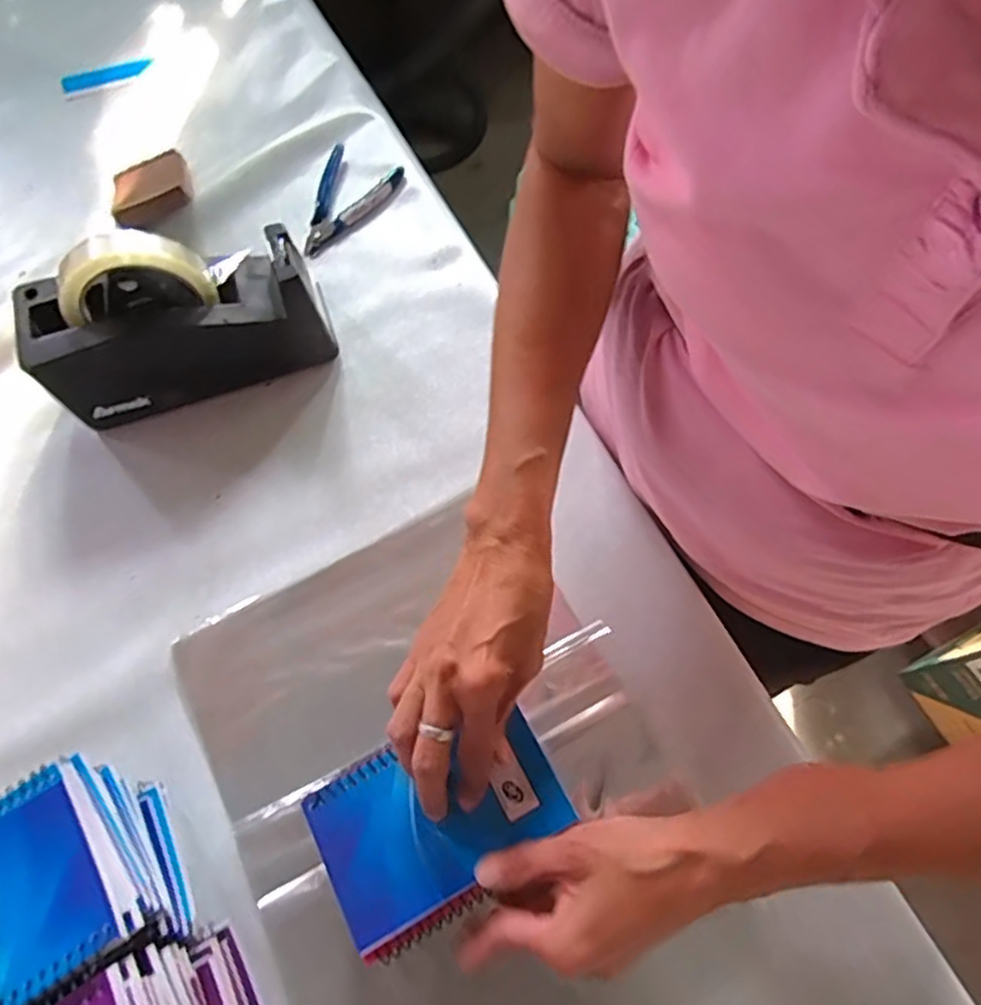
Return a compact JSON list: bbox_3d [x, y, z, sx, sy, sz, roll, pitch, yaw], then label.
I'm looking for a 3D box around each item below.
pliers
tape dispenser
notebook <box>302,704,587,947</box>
[{"bbox_3d":[-0.133,-0.273,0.610,0.070,0.013,0.122,18,69,8],"label":"pliers"},{"bbox_3d":[-0.231,-0.139,0.495,0.204,0.130,0.070,-19,69,-6],"label":"tape dispenser"},{"bbox_3d":[-0.030,0.167,0.364,0.130,0.014,0.081,-27,67,-10],"label":"notebook"}]

